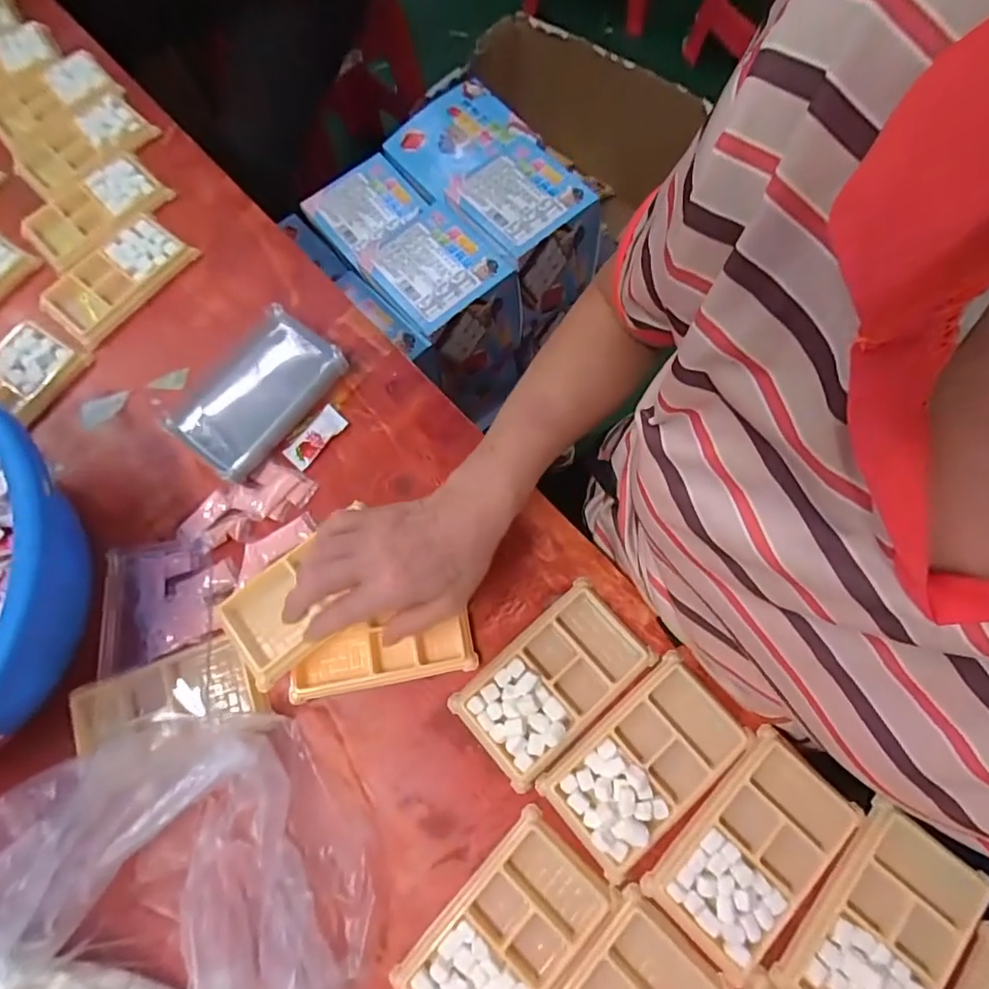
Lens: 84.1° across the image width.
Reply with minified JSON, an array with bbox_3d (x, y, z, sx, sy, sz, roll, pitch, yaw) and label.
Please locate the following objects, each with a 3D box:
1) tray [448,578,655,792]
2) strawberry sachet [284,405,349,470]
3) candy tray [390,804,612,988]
[{"bbox_3d":[0.043,0.134,0.401,0.135,0.016,0.078,-40,75,-10],"label":"tray"},{"bbox_3d":[-0.153,-0.050,0.469,0.023,0.005,0.057,41,78,13],"label":"strawberry sachet"},{"bbox_3d":[0.007,0.288,0.355,0.075,0.012,0.135,41,78,13],"label":"candy tray"}]

